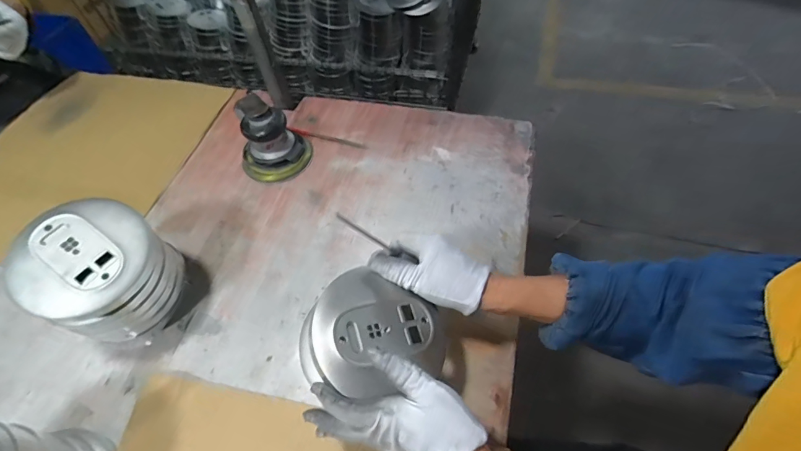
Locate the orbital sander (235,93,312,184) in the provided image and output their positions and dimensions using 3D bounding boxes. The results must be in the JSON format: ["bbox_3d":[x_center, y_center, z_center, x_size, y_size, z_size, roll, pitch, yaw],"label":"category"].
[{"bbox_3d":[-0.215,-0.146,0.657,0.112,0.093,0.122,-26,58,-13],"label":"orbital sander"}]

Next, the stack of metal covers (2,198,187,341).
[{"bbox_3d":[-0.335,0.066,0.480,0.116,0.159,0.134,24,61,19],"label":"stack of metal covers"}]

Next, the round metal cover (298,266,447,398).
[{"bbox_3d":[-0.025,0.111,0.388,0.125,0.032,0.125,13,53,-17],"label":"round metal cover"}]

